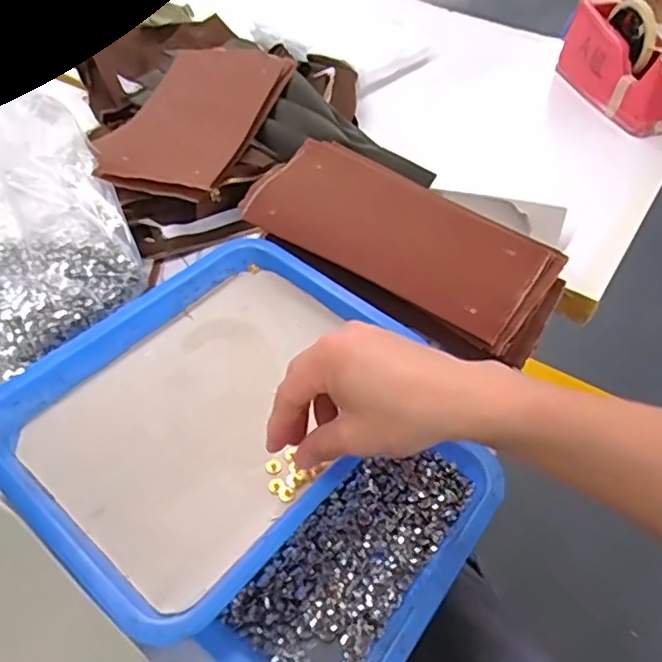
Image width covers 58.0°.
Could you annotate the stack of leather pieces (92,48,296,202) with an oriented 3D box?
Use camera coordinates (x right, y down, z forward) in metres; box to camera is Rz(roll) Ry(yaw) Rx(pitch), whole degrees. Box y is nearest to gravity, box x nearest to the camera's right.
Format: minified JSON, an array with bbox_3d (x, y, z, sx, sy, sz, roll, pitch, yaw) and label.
[{"bbox_3d":[-0.144,-0.242,0.651,0.138,0.025,0.269,13,49,8],"label":"stack of leather pieces"}]

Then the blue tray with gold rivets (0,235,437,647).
[{"bbox_3d":[-0.087,0.051,0.450,0.222,0.042,0.285,33,55,23],"label":"blue tray with gold rivets"}]

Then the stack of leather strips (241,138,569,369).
[{"bbox_3d":[0.060,-0.076,0.543,0.281,0.061,0.133,29,53,21],"label":"stack of leather strips"}]

